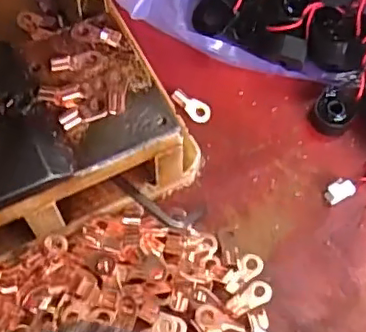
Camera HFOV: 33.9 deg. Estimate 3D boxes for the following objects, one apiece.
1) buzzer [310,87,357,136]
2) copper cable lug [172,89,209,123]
[{"bbox_3d":[0.089,-0.032,0.355,0.027,0.007,0.027,2,97,17],"label":"buzzer"},{"bbox_3d":[0.005,-0.037,0.363,0.025,0.007,0.013,31,68,12],"label":"copper cable lug"}]

